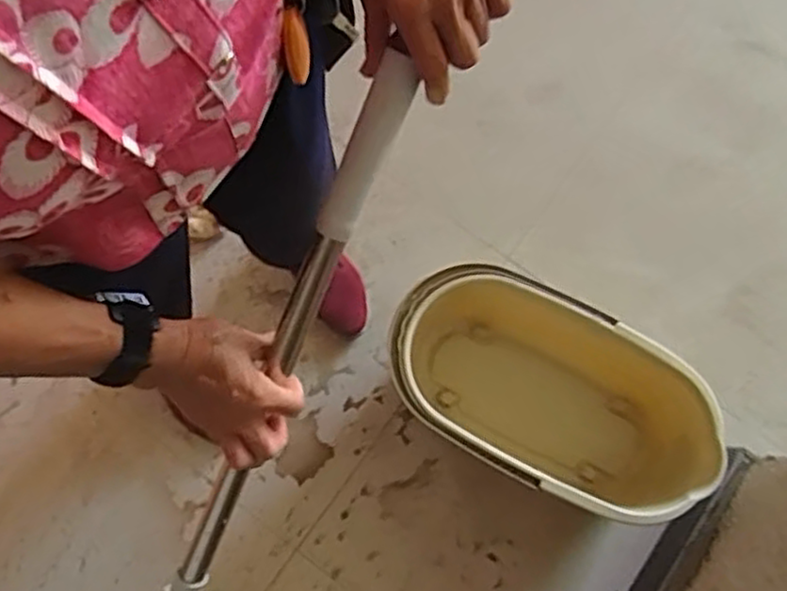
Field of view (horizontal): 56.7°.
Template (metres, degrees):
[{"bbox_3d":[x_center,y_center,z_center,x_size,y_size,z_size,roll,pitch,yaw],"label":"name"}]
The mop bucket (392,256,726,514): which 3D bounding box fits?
[{"bbox_3d":[0.232,0.152,1.100,0.478,0.235,0.248,28,80,6],"label":"mop bucket"}]

